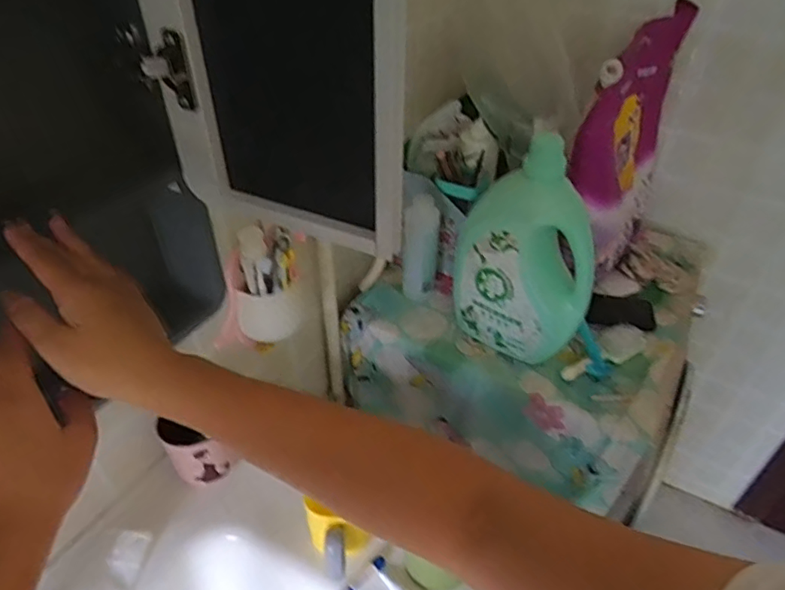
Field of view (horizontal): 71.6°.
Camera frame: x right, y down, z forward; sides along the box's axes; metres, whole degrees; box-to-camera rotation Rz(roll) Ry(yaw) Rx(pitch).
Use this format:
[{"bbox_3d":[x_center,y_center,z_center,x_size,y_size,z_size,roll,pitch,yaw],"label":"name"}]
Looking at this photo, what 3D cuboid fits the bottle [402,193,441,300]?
[{"bbox_3d":[0.051,-0.083,0.983,0.063,0.197,0.046,3,40,3],"label":"bottle"}]

